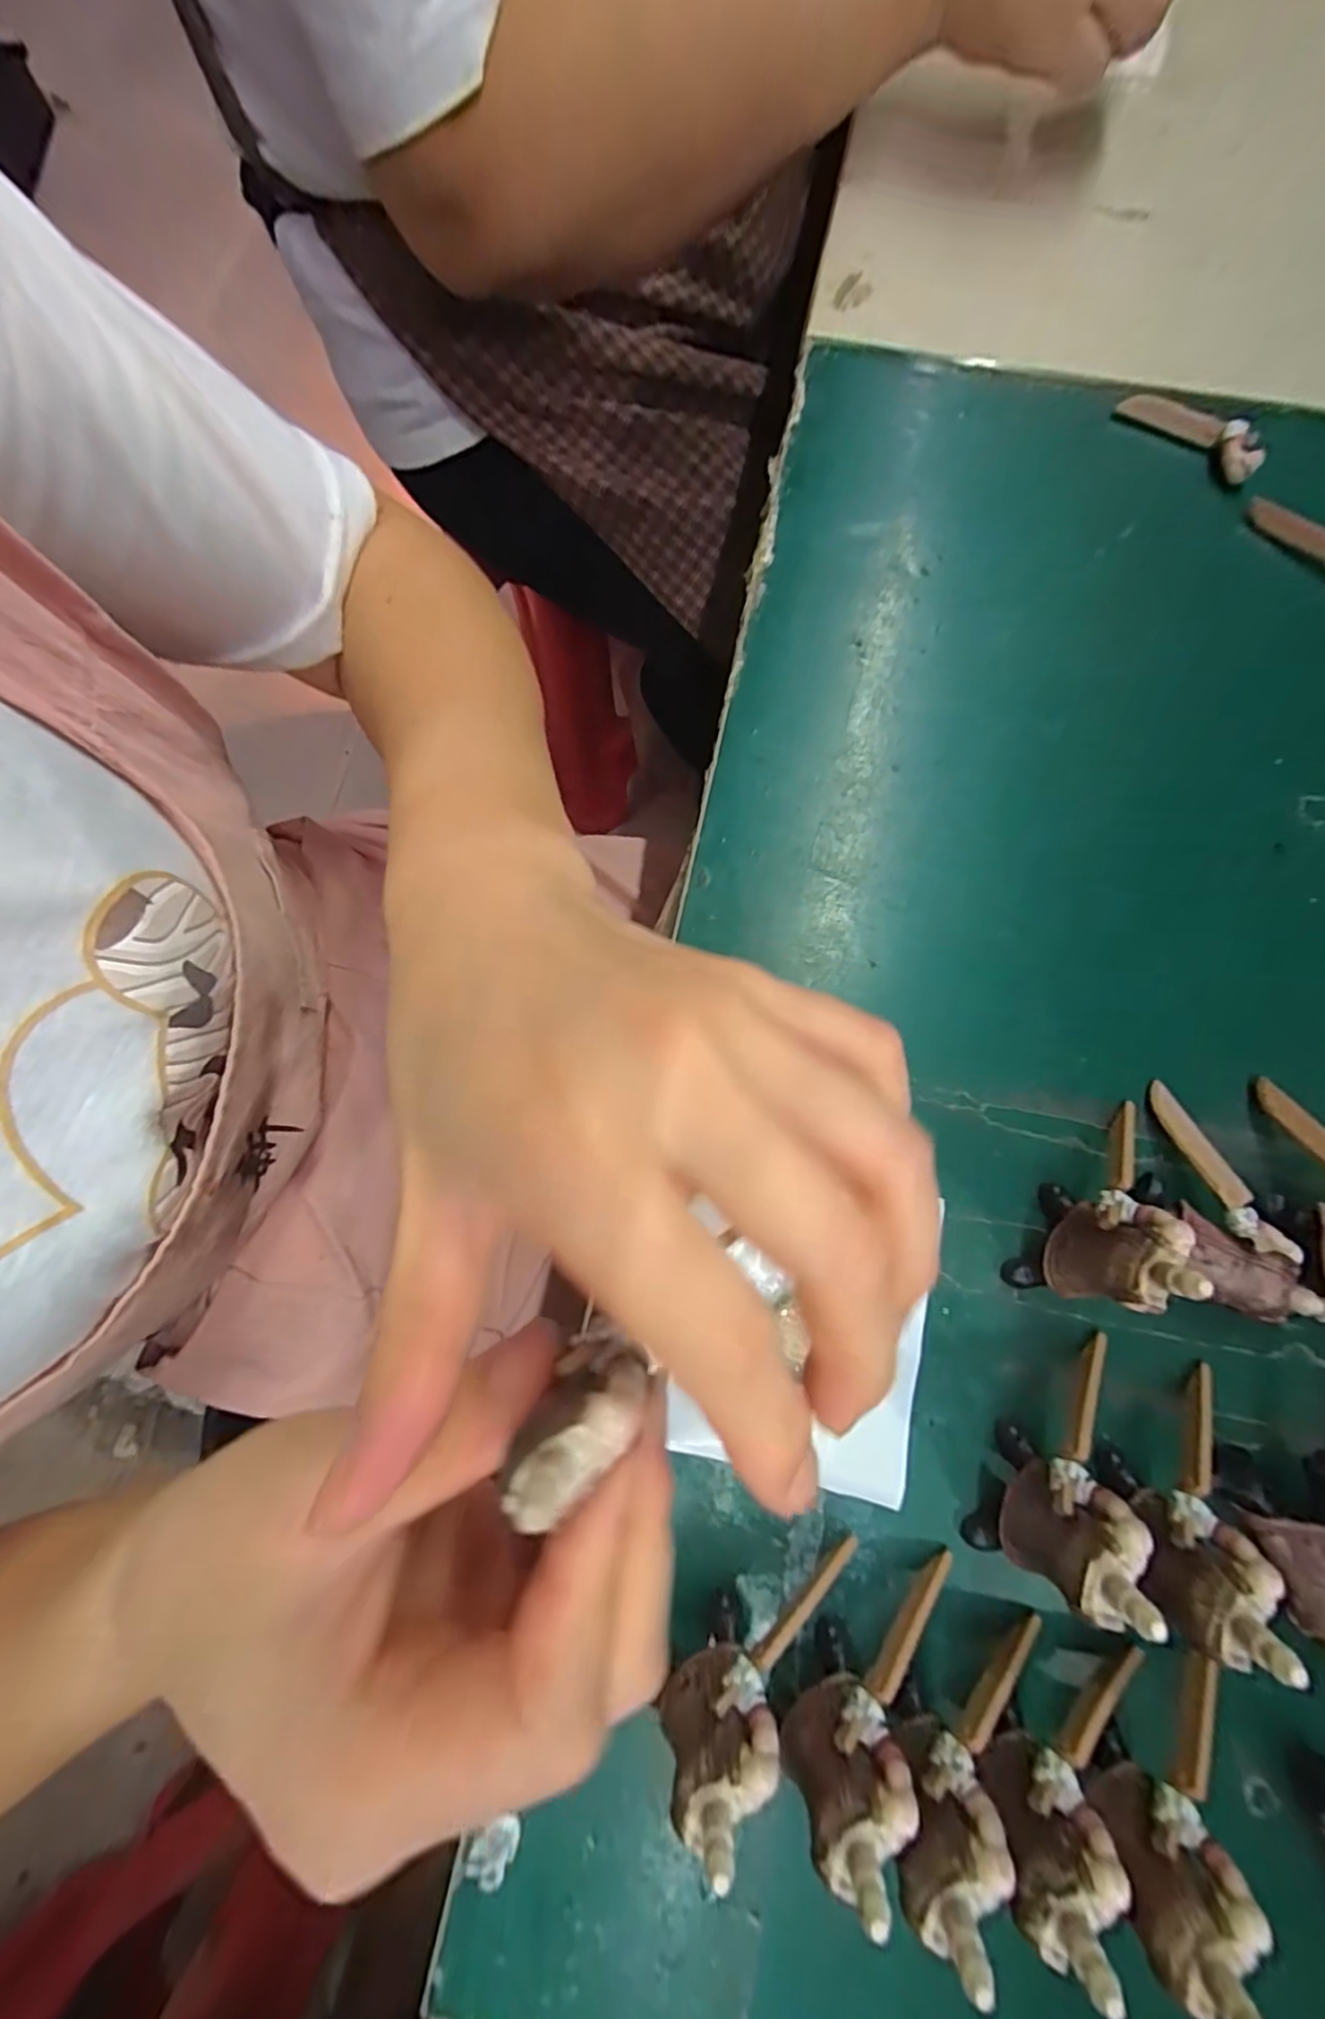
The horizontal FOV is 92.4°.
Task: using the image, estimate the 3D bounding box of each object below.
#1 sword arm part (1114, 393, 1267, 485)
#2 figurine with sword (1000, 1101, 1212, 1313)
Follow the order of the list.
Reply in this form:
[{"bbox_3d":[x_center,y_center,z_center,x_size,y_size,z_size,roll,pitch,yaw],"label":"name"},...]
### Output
[{"bbox_3d":[0.242,-0.264,0.288,0.019,0.013,0.066,-43,81,-7],"label":"sword arm part"},{"bbox_3d":[0.144,0.060,0.195,0.019,0.058,0.073,34,81,7],"label":"figurine with sword"}]

